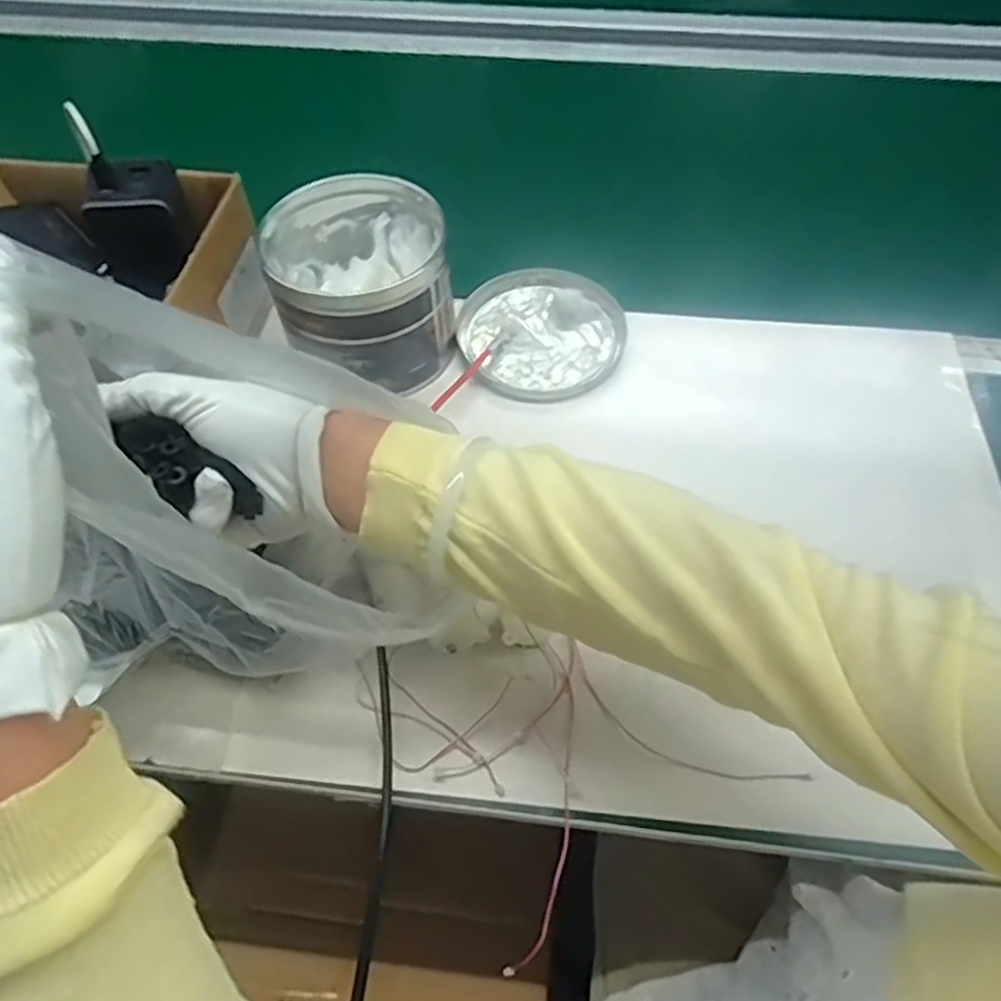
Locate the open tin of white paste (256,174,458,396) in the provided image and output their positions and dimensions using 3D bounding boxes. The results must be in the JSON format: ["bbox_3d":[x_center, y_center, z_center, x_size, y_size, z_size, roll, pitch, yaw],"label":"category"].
[{"bbox_3d":[-0.101,-0.158,0.535,0.119,0.094,0.130,0,57,1],"label":"open tin of white paste"}]

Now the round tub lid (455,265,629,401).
[{"bbox_3d":[0.033,-0.138,0.585,0.128,0.015,0.132,0,57,1],"label":"round tub lid"}]

